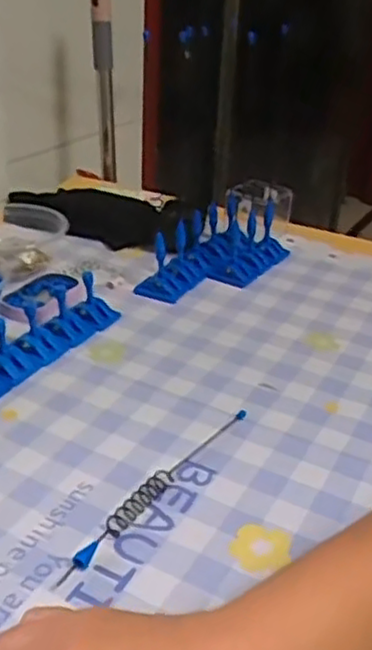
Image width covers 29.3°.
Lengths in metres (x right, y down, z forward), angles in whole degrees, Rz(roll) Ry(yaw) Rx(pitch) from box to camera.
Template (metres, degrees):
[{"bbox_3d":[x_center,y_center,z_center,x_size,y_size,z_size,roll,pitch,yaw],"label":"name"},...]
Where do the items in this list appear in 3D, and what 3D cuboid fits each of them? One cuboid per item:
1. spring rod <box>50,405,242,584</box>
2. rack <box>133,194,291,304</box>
[{"bbox_3d":[-0.016,0.098,0.447,0.013,0.010,0.186,21,34,28],"label":"spring rod"},{"bbox_3d":[0.034,-0.080,0.734,0.107,0.047,0.191,16,32,20],"label":"rack"}]

